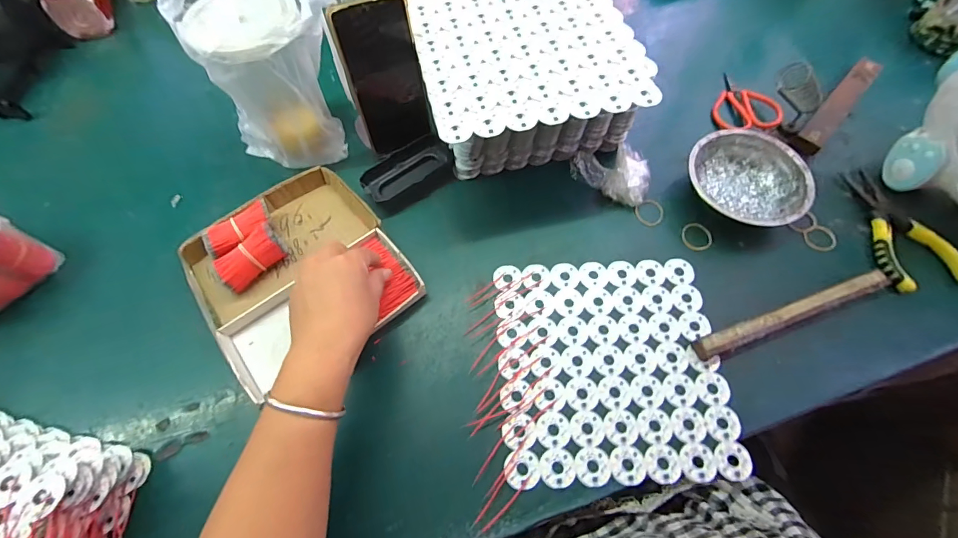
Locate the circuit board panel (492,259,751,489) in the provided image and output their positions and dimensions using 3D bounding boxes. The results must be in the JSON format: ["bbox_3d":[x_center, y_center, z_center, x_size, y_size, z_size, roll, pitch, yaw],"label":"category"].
[{"bbox_3d":[0.126,0.089,0.398,0.206,0.004,0.208,-2,62,0],"label":"circuit board panel"}]

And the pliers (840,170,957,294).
[{"bbox_3d":[0.450,-0.051,0.443,0.074,0.017,0.153,-8,64,-3],"label":"pliers"}]

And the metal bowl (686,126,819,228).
[{"bbox_3d":[0.301,-0.100,0.463,0.126,0.036,0.120,0,64,1],"label":"metal bowl"}]

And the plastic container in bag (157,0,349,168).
[{"bbox_3d":[-0.218,-0.208,0.448,0.144,0.178,0.103,7,64,4],"label":"plastic container in bag"}]

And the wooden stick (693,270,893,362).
[{"bbox_3d":[0.313,0.042,0.404,0.210,0.022,0.020,-19,65,-8],"label":"wooden stick"}]

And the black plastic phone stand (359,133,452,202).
[{"bbox_3d":[-0.088,-0.125,0.502,0.114,0.016,0.047,-34,68,-15],"label":"black plastic phone stand"}]

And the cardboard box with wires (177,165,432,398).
[{"bbox_3d":[-0.189,0.000,0.425,0.189,0.040,0.208,-37,70,-14],"label":"cardboard box with wires"}]

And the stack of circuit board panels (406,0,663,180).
[{"bbox_3d":[0.057,-0.223,0.481,0.238,0.120,0.244,-12,64,-5],"label":"stack of circuit board panels"}]

